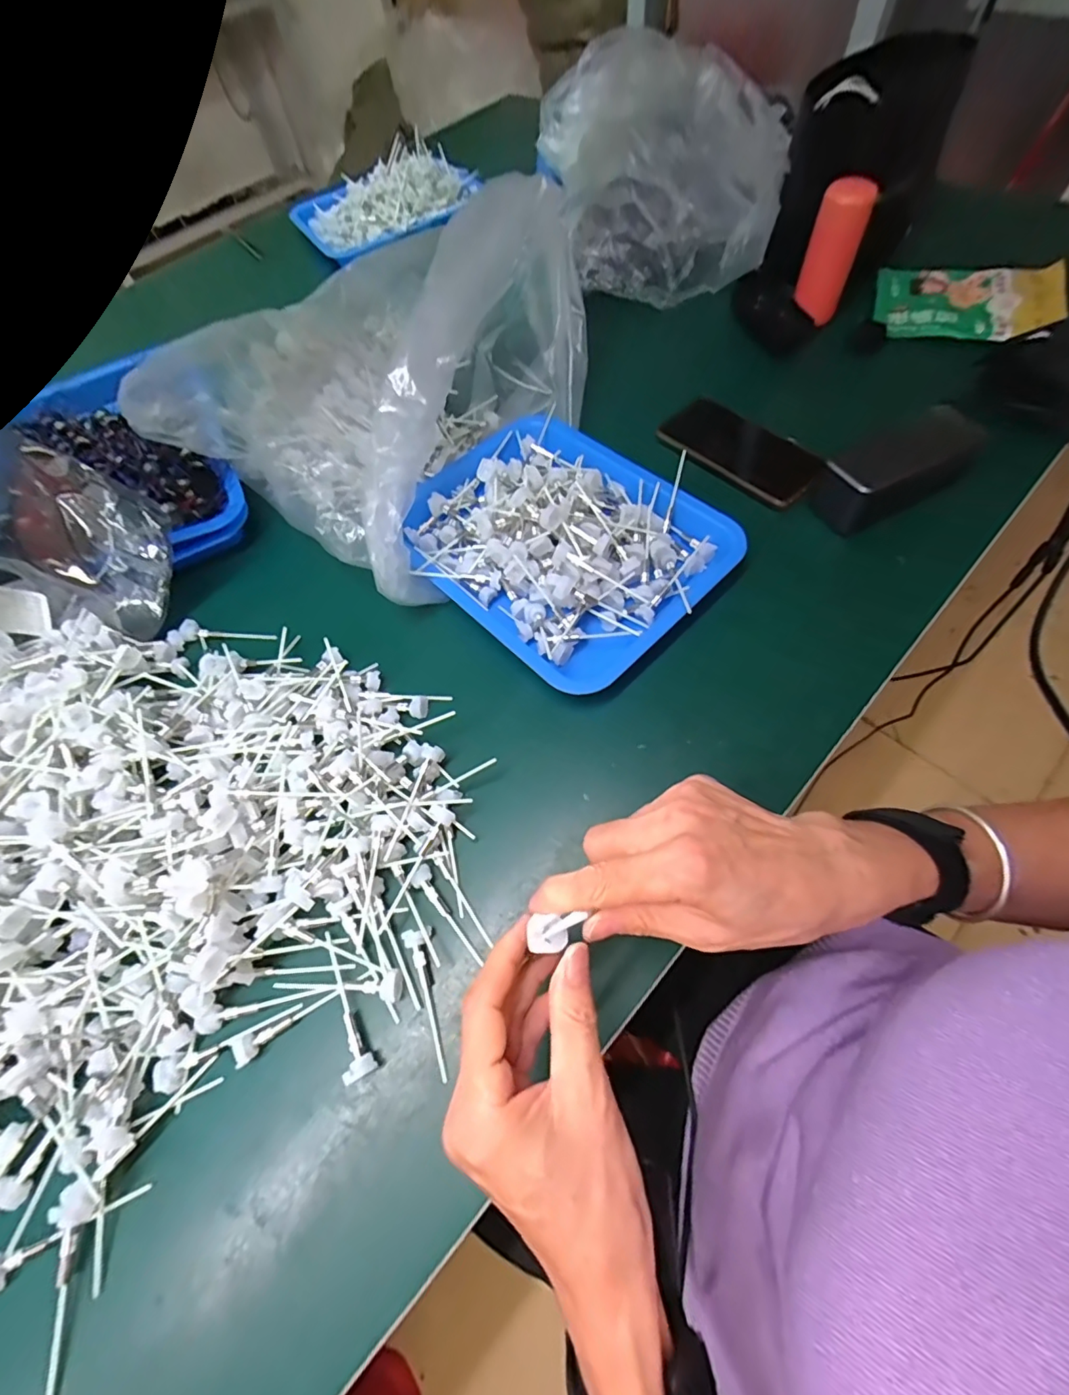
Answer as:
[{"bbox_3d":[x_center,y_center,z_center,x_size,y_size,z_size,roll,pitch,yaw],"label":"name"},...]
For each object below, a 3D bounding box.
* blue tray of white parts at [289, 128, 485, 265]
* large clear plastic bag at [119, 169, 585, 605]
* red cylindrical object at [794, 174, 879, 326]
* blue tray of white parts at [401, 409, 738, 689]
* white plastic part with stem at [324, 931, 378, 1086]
[{"bbox_3d":[-0.229,-0.776,0.794,0.271,0.064,0.188,-23,63,-7],"label":"blue tray of white parts"},{"bbox_3d":[-0.162,-0.345,0.492,0.391,0.147,0.369,32,70,21],"label":"large clear plastic bag"},{"bbox_3d":[0.313,-0.466,0.550,0.053,0.118,0.060,18,66,14],"label":"red cylindrical object"},{"bbox_3d":[0.014,-0.152,0.460,0.223,0.051,0.286,-42,67,-16],"label":"blue tray of white parts"},{"bbox_3d":[-0.122,0.192,0.325,0.017,0.015,0.085,-29,64,-10],"label":"white plastic part with stem"}]

